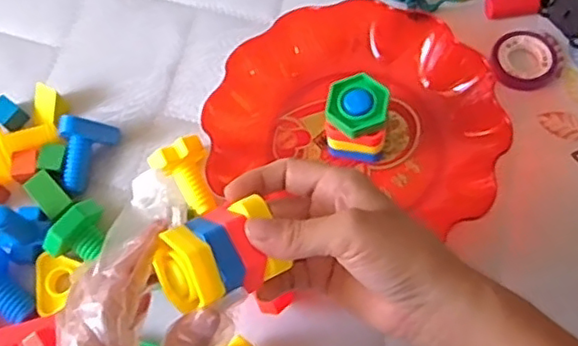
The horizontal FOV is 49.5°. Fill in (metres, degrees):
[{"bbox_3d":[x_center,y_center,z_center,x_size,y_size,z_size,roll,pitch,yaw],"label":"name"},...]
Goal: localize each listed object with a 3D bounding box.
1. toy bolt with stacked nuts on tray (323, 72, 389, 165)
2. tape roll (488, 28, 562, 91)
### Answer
[{"bbox_3d":[0.050,-0.040,0.469,0.043,0.056,0.046,6,70,5],"label":"toy bolt with stacked nuts on tray"},{"bbox_3d":[0.190,-0.092,0.503,0.061,0.008,0.052,-43,73,-13],"label":"tape roll"}]

